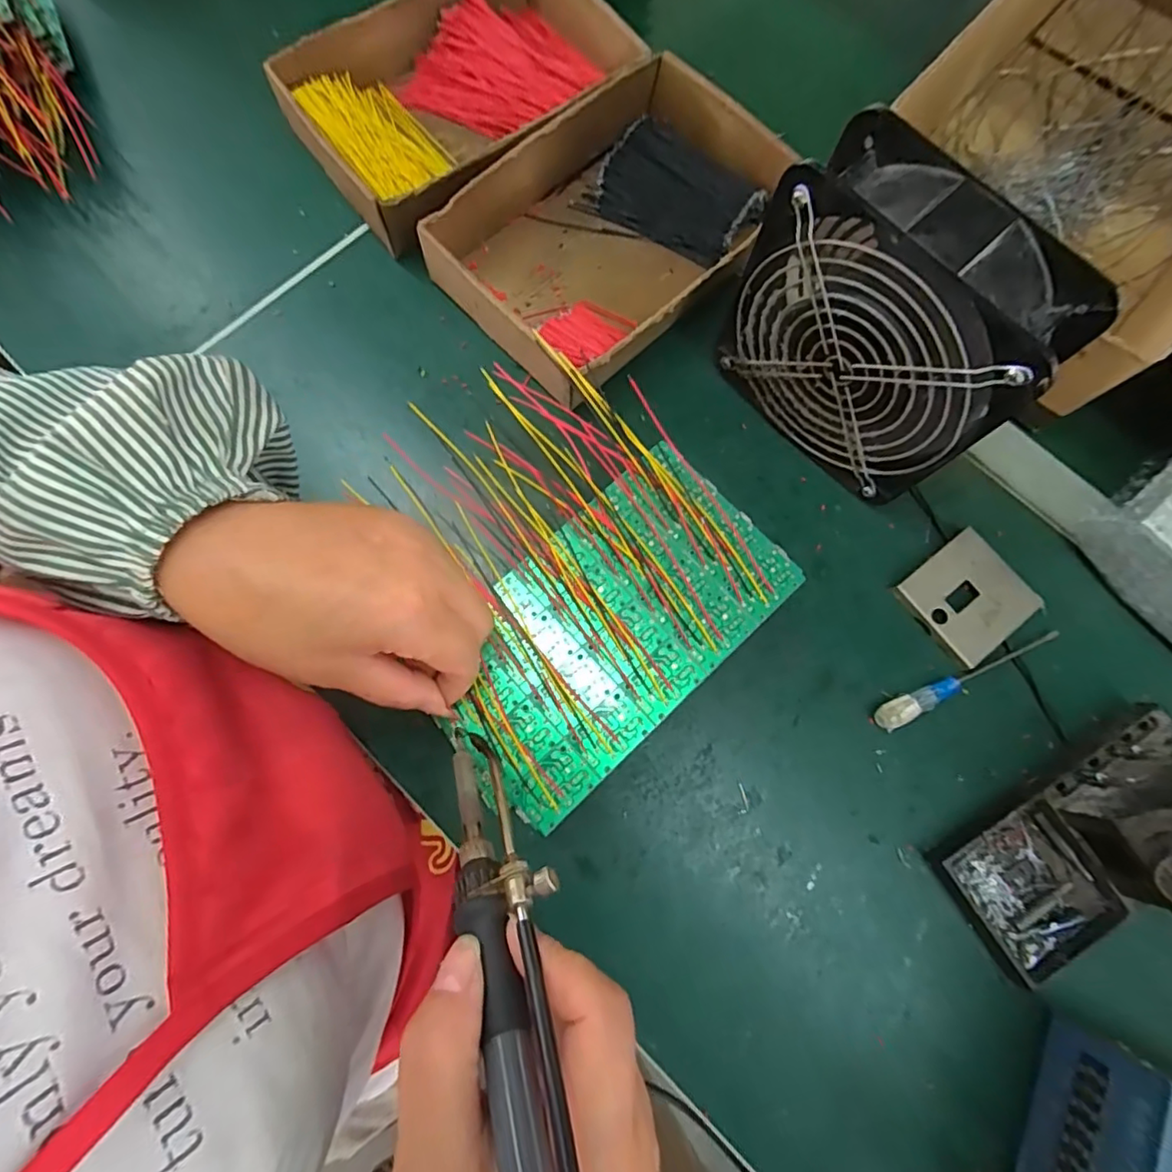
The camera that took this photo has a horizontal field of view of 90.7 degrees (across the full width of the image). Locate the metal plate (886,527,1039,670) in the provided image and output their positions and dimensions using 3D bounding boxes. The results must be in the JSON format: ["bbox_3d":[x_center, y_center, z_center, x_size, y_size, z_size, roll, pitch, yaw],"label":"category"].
[{"bbox_3d":[0.234,0.008,0.354,0.065,0.011,0.065,-38,80,-10],"label":"metal plate"}]

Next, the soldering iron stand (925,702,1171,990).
[{"bbox_3d":[0.275,0.132,0.294,0.158,0.071,0.075,-33,79,-9],"label":"soldering iron stand"}]

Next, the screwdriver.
[{"bbox_3d":[0.228,0.055,0.342,0.127,0.012,0.016,-22,78,-6],"label":"screwdriver"}]

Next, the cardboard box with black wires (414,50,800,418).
[{"bbox_3d":[0.024,-0.243,0.391,0.155,0.044,0.240,44,79,9],"label":"cardboard box with black wires"}]

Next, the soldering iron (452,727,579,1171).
[{"bbox_3d":[-0.018,0.125,0.173,0.031,0.020,0.203,-18,41,-5],"label":"soldering iron"}]

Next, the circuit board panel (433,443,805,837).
[{"bbox_3d":[0.011,0.018,0.279,0.172,0.004,0.100,-42,81,-10],"label":"circuit board panel"}]

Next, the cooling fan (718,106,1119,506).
[{"bbox_3d":[0.156,-0.132,0.317,0.059,0.150,0.144,-41,80,-10],"label":"cooling fan"}]

